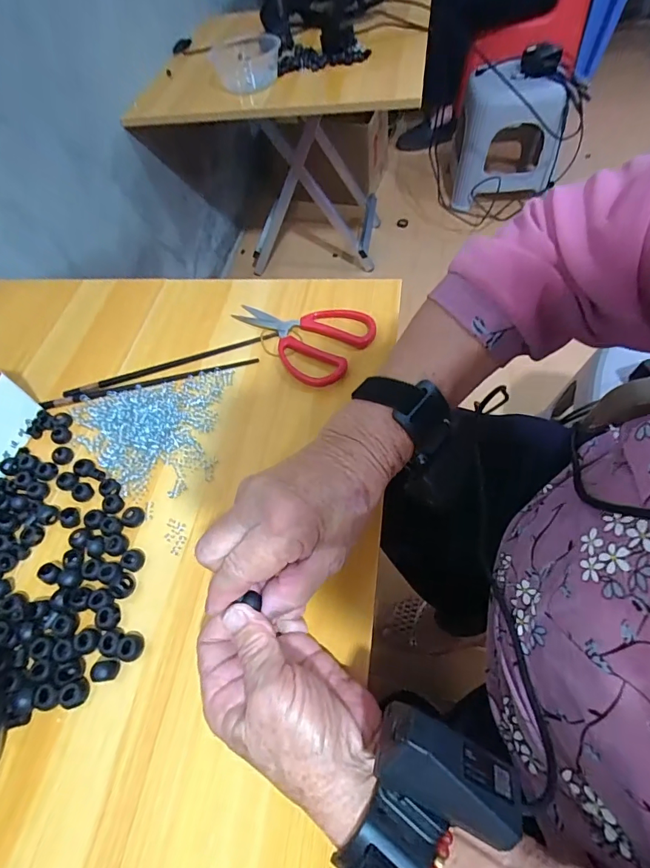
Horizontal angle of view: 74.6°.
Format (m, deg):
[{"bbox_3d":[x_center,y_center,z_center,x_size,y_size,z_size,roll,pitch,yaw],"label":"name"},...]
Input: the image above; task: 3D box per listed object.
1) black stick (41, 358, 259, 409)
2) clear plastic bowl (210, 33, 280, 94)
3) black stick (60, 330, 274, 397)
[{"bbox_3d":[-0.185,-0.053,0.452,0.228,0.011,0.012,-10,59,-2],"label":"black stick"},{"bbox_3d":[-0.159,-0.775,0.887,0.134,0.067,0.127,-2,59,3],"label":"clear plastic bowl"},{"bbox_3d":[-0.165,-0.077,0.463,0.231,0.007,0.012,-17,59,-6],"label":"black stick"}]

